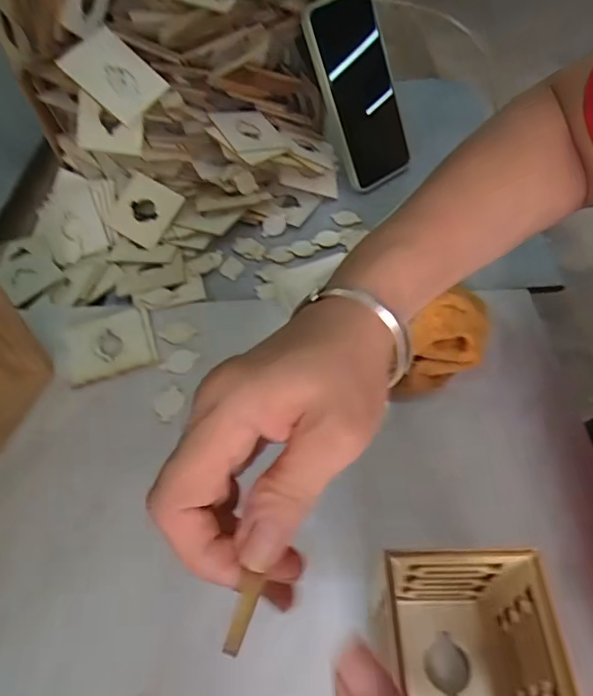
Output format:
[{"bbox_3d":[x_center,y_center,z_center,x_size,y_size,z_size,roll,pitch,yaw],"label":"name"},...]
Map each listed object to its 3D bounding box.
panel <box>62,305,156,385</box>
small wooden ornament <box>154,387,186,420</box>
[{"bbox_3d":[-0.152,-0.005,0.420,0.068,0.004,0.069,-18,51,-11],"label":"panel"},{"bbox_3d":[-0.093,0.039,0.379,0.022,0.004,0.026,-14,50,-7],"label":"small wooden ornament"}]

